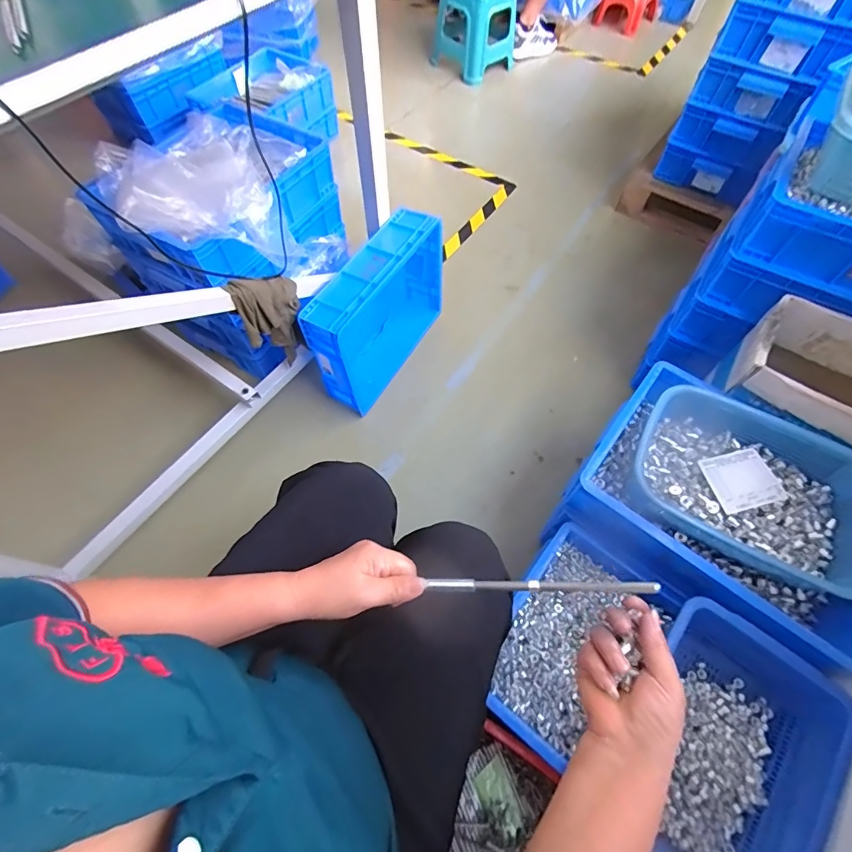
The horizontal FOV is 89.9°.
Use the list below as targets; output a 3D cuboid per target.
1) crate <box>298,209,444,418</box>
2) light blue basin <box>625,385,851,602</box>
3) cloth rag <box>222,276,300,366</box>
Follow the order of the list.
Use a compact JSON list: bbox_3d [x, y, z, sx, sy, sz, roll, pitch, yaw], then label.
[{"bbox_3d":[-0.107,-0.271,1.038,0.127,0.321,0.411,26,65,13],"label":"crate"},{"bbox_3d":[0.510,0.094,0.688,0.343,0.088,0.243,26,65,12],"label":"light blue basin"},{"bbox_3d":[-0.302,-0.210,0.853,0.050,0.223,0.135,32,66,15],"label":"cloth rag"}]

